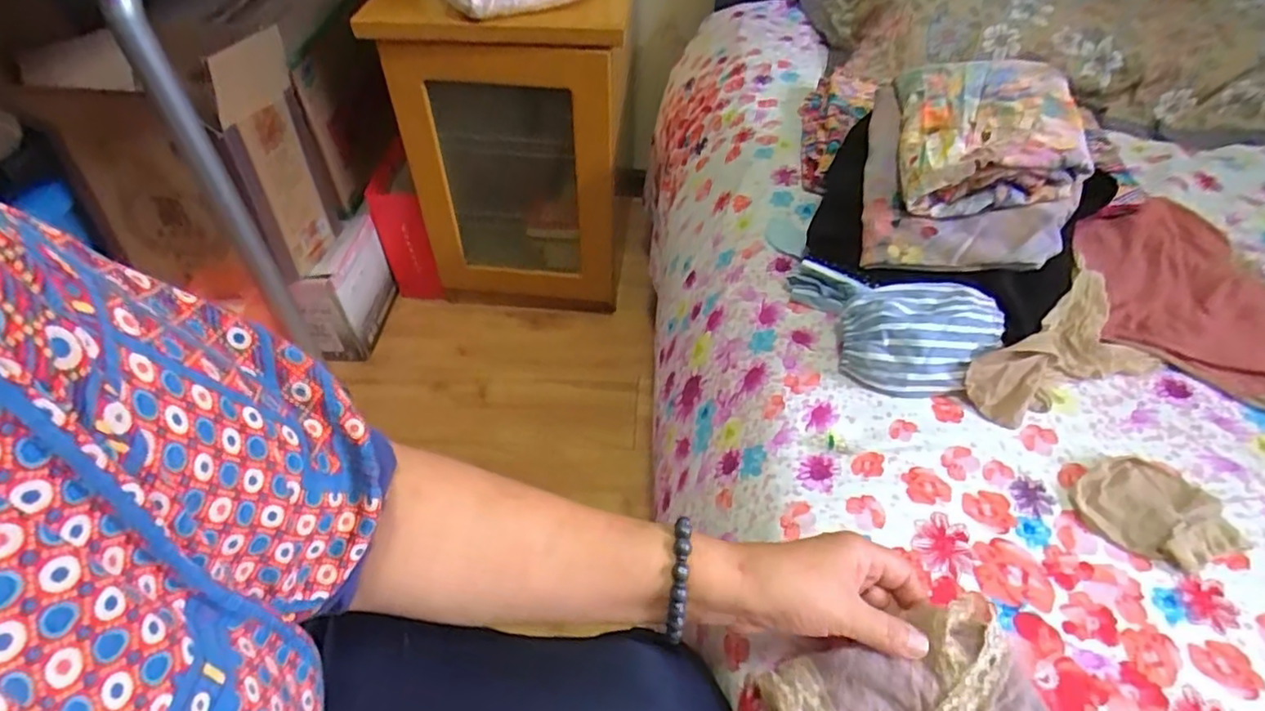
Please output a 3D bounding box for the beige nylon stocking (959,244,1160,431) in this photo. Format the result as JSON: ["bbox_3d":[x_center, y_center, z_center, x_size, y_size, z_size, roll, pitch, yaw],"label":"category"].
[{"bbox_3d":[0.375,-0.005,0.533,0.202,0.057,0.096,-34,54,-25],"label":"beige nylon stocking"}]

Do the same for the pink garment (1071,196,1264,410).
[{"bbox_3d":[0.527,-0.052,0.566,0.228,0.022,0.237,18,48,17],"label":"pink garment"}]

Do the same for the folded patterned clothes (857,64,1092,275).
[{"bbox_3d":[0.302,-0.177,0.583,0.156,0.120,0.226,11,47,11],"label":"folded patterned clothes"}]

